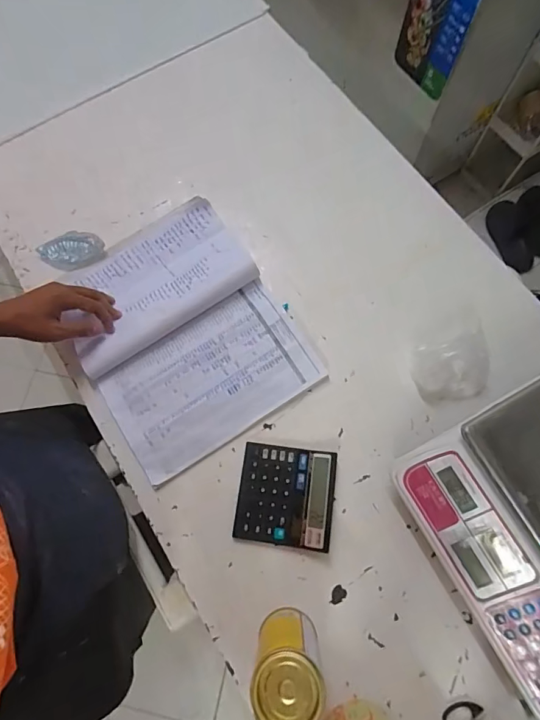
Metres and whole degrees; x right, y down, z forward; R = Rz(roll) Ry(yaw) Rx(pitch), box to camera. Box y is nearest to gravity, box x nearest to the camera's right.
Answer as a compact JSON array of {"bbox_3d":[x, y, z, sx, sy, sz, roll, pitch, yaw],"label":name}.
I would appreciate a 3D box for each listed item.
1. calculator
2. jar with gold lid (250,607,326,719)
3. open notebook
[{"bbox_3d":[0.021,0.184,0.569,0.128,0.020,0.128,8,73,3],"label":"calculator"},{"bbox_3d":[0.020,0.335,0.464,0.072,0.140,0.069,0,73,1],"label":"jar with gold lid"},{"bbox_3d":[-0.137,-0.047,0.633,0.290,0.038,0.358,-31,75,-9],"label":"open notebook"}]

